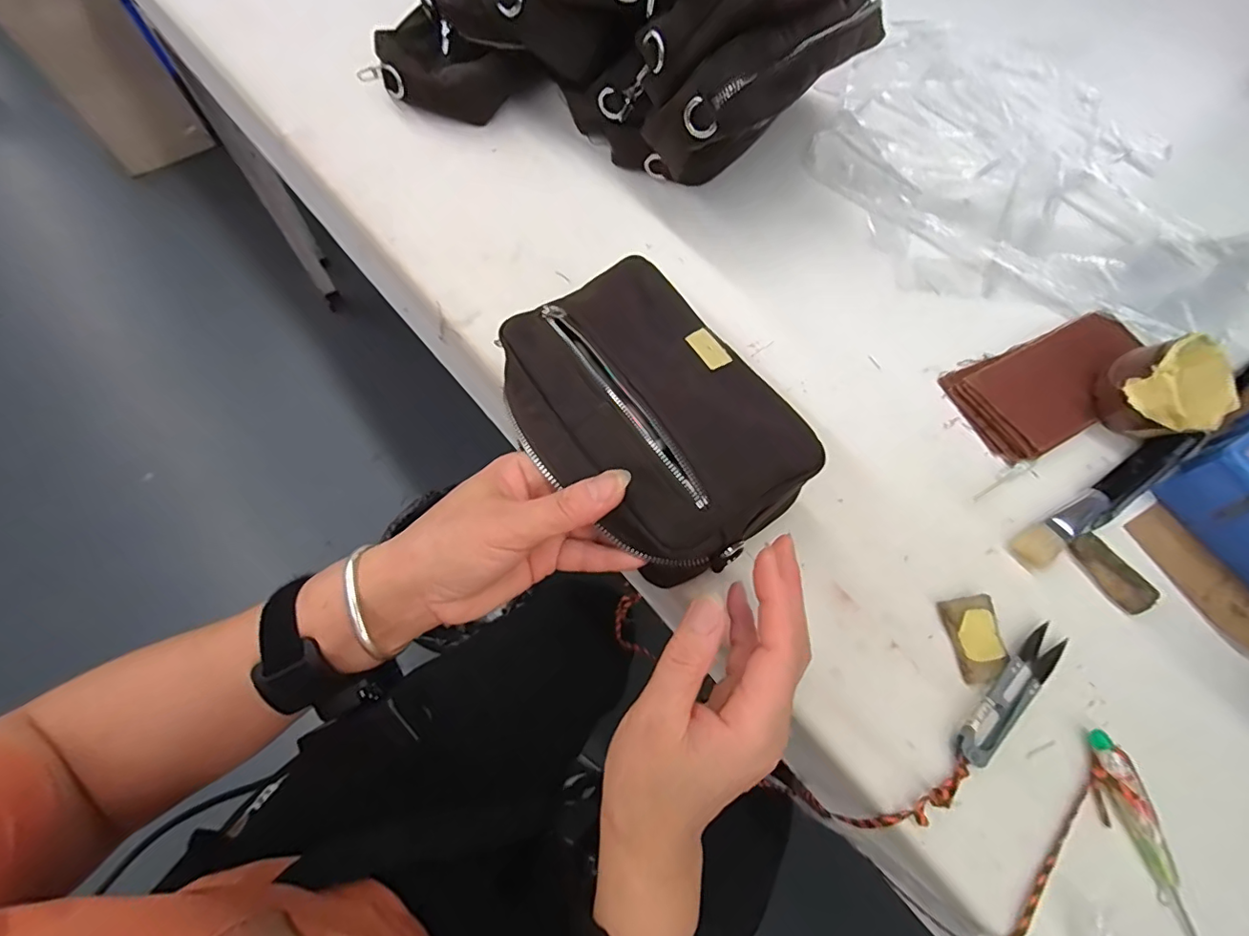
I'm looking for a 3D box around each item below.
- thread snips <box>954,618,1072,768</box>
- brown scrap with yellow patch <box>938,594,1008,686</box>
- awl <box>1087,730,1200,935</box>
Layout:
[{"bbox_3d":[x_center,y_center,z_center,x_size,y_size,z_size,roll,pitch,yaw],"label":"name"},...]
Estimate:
[{"bbox_3d":[0.223,0.128,0.310,0.101,0.011,0.023,-38,73,-18],"label":"thread snips"},{"bbox_3d":[0.209,0.101,0.322,0.030,0.005,0.047,-5,66,-6],"label":"brown scrap with yellow patch"},{"bbox_3d":[0.276,0.197,0.284,0.017,0.014,0.104,-13,67,-9],"label":"awl"}]

